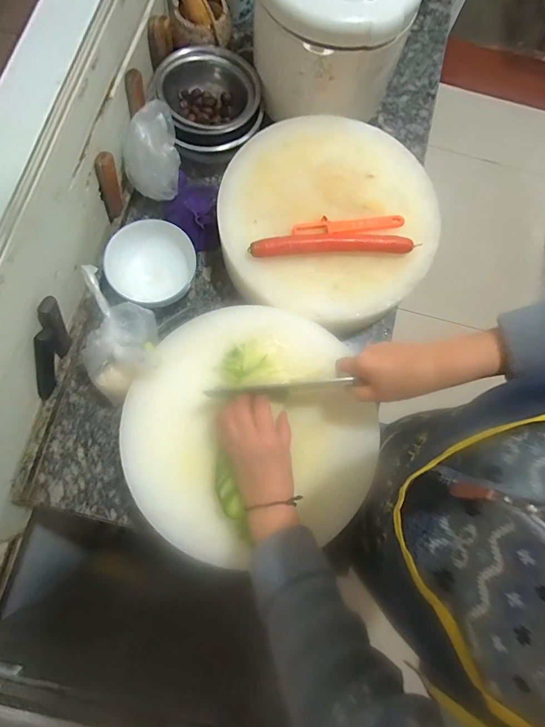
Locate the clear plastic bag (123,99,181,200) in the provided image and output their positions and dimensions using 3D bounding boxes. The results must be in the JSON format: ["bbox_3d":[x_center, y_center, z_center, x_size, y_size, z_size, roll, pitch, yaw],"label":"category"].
[{"bbox_3d":[-0.206,-0.353,0.634,0.099,0.101,0.118,-15,80,-7],"label":"clear plastic bag"}]

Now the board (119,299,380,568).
[{"bbox_3d":[-0.028,0.094,0.550,0.351,0.037,0.359,0,78,-1],"label":"board"}]

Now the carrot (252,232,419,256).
[{"bbox_3d":[0.096,-0.188,0.611,0.259,0.035,0.030,-2,79,-4],"label":"carrot"}]

